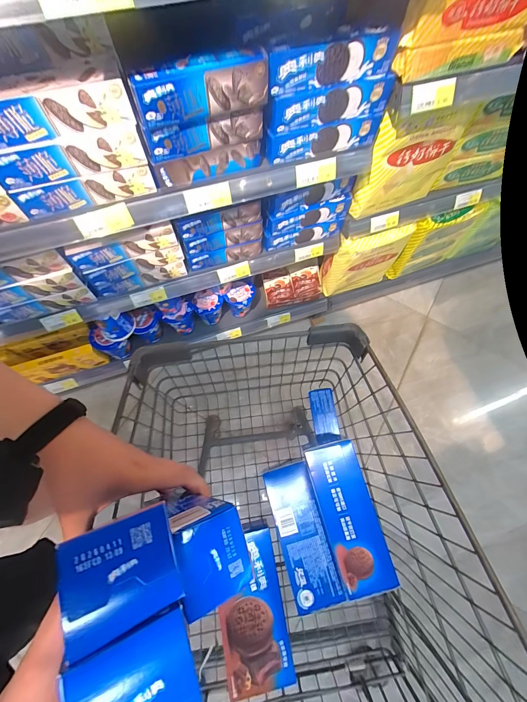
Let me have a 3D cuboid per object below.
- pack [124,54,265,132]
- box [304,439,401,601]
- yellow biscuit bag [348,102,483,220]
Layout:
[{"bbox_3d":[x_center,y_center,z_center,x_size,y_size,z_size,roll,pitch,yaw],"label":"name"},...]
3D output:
[{"bbox_3d":[-0.086,-0.368,0.426,0.187,0.061,0.035,-20,72,-9],"label":"pack"},{"bbox_3d":[0.141,0.269,0.490,0.089,0.060,0.218,-11,71,-6],"label":"box"},{"bbox_3d":[0.350,-0.436,0.694,0.260,0.237,0.041,-19,72,-8],"label":"yellow biscuit bag"}]

